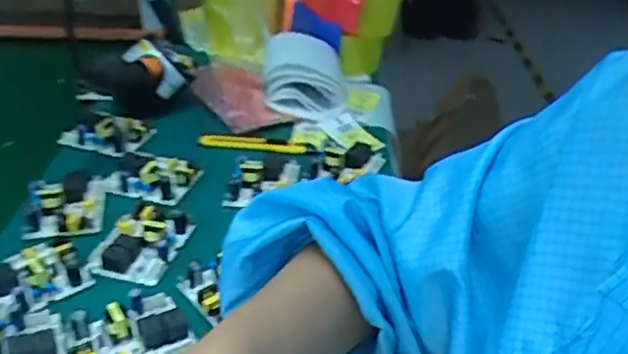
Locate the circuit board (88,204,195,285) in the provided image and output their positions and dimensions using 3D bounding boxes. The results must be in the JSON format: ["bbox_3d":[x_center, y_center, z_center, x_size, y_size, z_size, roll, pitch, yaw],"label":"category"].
[{"bbox_3d":[-0.143,0.050,0.537,0.058,0.020,0.083,8,33,10],"label":"circuit board"}]

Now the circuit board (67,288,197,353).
[{"bbox_3d":[-0.129,0.108,0.451,0.079,0.024,0.062,-14,38,-28],"label":"circuit board"}]

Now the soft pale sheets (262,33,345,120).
[{"bbox_3d":[-0.012,-0.125,0.790,0.097,0.054,0.143,2,33,0],"label":"soft pale sheets"}]

